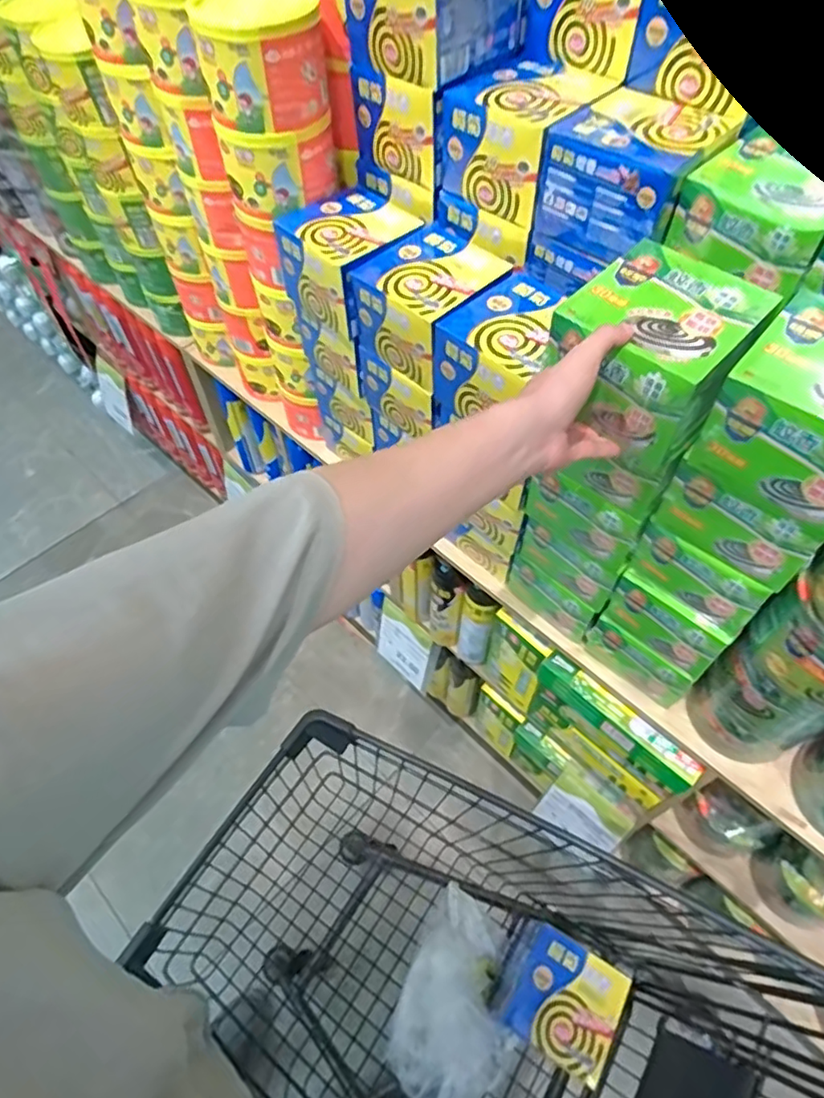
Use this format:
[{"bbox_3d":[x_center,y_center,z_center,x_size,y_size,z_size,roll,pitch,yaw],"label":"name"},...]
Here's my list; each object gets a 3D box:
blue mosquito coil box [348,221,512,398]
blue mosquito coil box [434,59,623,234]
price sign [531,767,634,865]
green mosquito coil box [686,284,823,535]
[{"bbox_3d":[0.024,-0.294,0.753,0.144,0.114,0.143,-36,61,-22],"label":"blue mosquito coil box"},{"bbox_3d":[0.123,-0.455,0.695,0.124,0.115,0.137,-35,61,-22],"label":"blue mosquito coil box"},{"bbox_3d":[0.317,0.512,1.165,0.149,0.160,0.016,37,34,23],"label":"price sign"},{"bbox_3d":[0.329,-0.109,0.499,0.130,0.112,0.131,35,62,23],"label":"green mosquito coil box"}]

